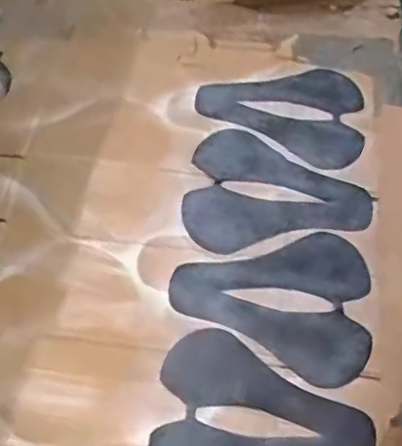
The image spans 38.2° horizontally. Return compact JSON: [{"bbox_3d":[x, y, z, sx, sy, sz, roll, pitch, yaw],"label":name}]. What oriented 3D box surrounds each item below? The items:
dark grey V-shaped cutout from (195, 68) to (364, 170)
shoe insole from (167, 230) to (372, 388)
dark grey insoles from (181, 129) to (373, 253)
[{"bbox_3d":[0.134,-0.180,0.859,0.241,0.012,0.183,26,55,16],"label":"dark grey V-shaped cutout"},{"bbox_3d":[0.103,0.077,0.718,0.237,0.007,0.177,27,66,12],"label":"shoe insole"},{"bbox_3d":[0.098,-0.052,0.776,0.241,0.010,0.171,-2,63,-5],"label":"dark grey insoles"}]

